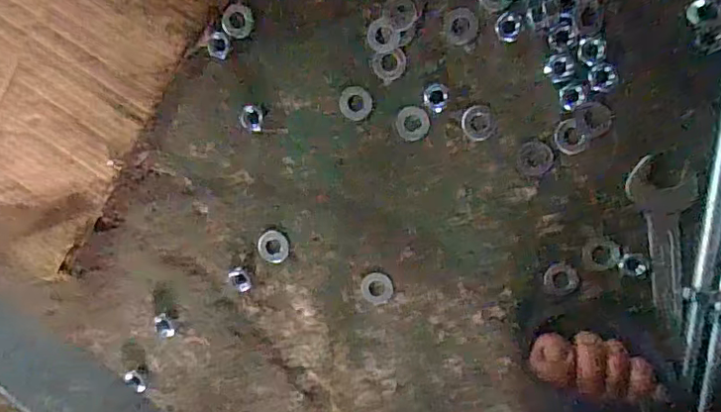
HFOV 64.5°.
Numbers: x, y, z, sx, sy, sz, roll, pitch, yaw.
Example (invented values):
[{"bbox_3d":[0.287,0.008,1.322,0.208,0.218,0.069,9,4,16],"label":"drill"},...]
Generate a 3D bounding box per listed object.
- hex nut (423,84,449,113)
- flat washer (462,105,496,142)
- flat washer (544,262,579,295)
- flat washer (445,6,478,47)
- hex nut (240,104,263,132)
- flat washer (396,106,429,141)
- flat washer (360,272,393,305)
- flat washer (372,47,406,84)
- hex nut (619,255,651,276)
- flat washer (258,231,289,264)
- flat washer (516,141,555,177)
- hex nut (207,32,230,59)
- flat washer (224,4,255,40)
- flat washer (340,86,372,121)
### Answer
[{"bbox_3d":[0.057,-0.081,0.426,0.019,0.006,0.018,35,101,2],"label":"hex nut"},{"bbox_3d":[0.088,-0.062,0.426,0.024,0.004,0.026,1,98,8],"label":"flat washer"},{"bbox_3d":[0.152,0.056,0.432,0.025,0.004,0.024,0,88,12],"label":"flat washer"},{"bbox_3d":[0.074,-0.132,0.420,0.024,0.004,0.026,0,98,8],"label":"flat washer"},{"bbox_3d":[-0.085,-0.069,0.447,0.019,0.006,0.021,4,98,7],"label":"hex nut"},{"bbox_3d":[0.040,-0.062,0.432,0.024,0.004,0.026,-1,98,8],"label":"flat washer"},{"bbox_3d":[0.013,0.067,0.455,0.025,0.004,0.026,1,98,8],"label":"flat washer"},{"bbox_3d":[0.022,-0.105,0.431,0.026,0.004,0.023,-16,95,10],"label":"flat washer"},{"bbox_3d":[0.203,0.044,0.421,0.020,0.004,0.017,31,98,2],"label":"hex nut"},{"bbox_3d":[-0.071,0.034,0.463,0.025,0.004,0.026,1,98,8],"label":"flat washer"},{"bbox_3d":[0.130,-0.035,0.426,0.026,0.004,0.026,1,98,8],"label":"flat washer"},{"bbox_3d":[-0.110,-0.124,0.442,0.016,0.004,0.020,13,99,6],"label":"hex nut"},{"bbox_3d":[-0.095,-0.142,0.439,0.023,0.004,0.024,31,101,3],"label":"flat washer"},{"bbox_3d":[-0.004,-0.079,0.438,0.025,0.004,0.025,1,98,8],"label":"flat washer"}]

